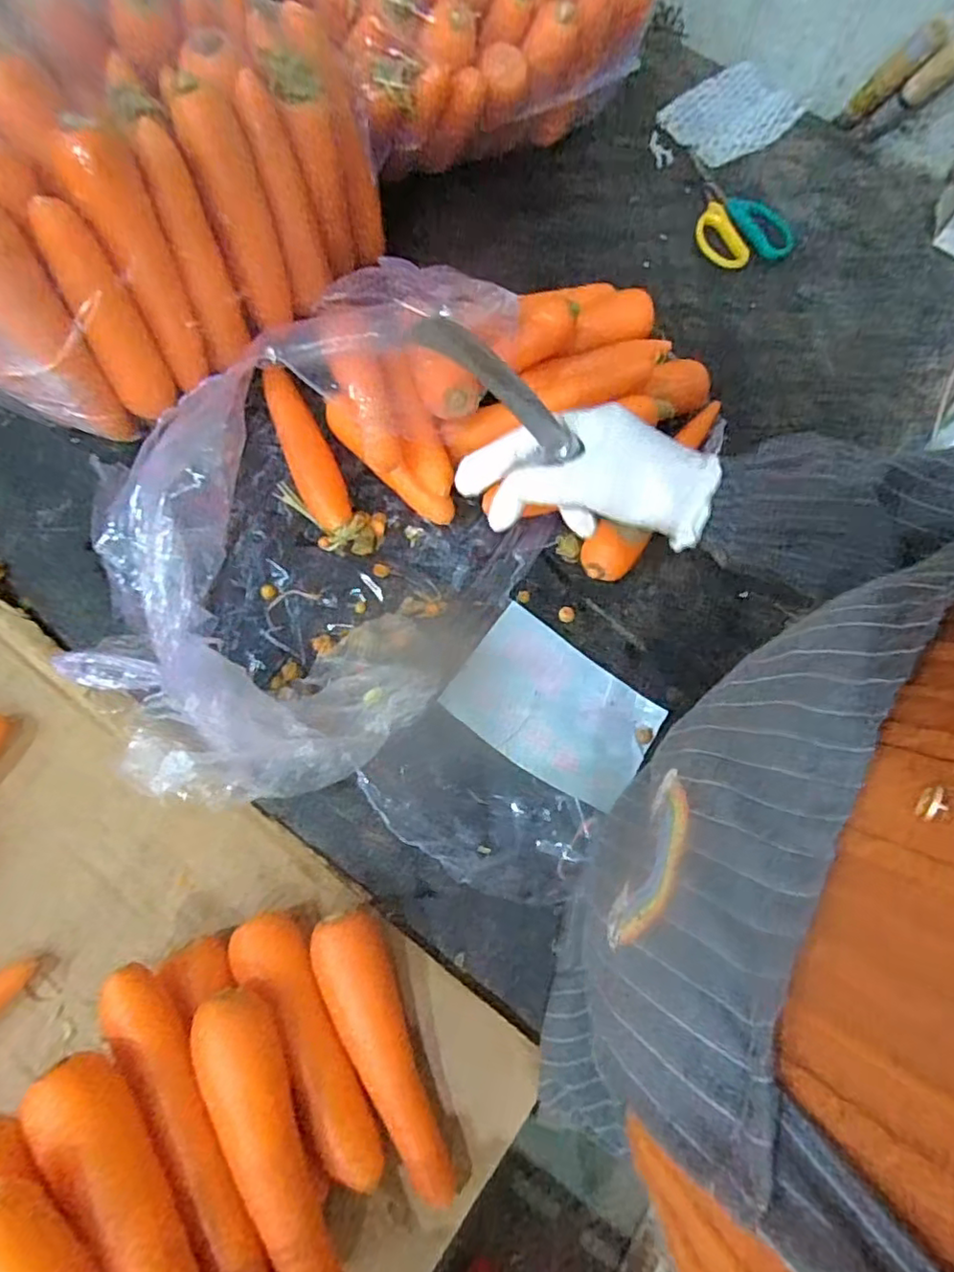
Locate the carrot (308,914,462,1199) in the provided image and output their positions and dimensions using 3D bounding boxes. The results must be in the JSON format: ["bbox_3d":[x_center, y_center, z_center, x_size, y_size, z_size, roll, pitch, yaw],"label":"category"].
[{"bbox_3d":[-0.057,0.244,0.360,0.041,0.041,0.157,-19,74,-8],"label":"carrot"}]

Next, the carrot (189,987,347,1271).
[{"bbox_3d":[-0.105,0.271,0.316,0.040,0.034,0.171,-19,75,-9],"label":"carrot"}]

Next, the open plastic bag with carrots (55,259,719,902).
[{"bbox_3d":[-0.033,-0.099,0.438,0.329,0.112,0.450,17,72,3],"label":"open plastic bag with carrots"}]

